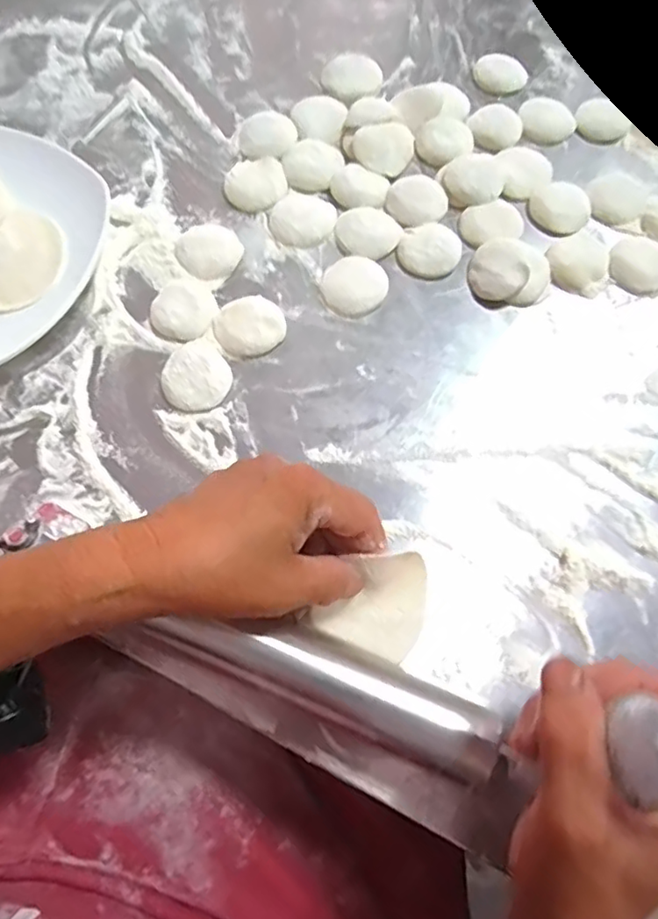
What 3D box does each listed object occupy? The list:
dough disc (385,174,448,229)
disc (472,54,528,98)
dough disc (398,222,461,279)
[{"bbox_3d":[0.058,-0.172,0.396,0.040,0.005,0.039,1,68,-2],"label":"dough disc"},{"bbox_3d":[0.130,-0.291,0.447,0.040,0.004,0.036,-26,72,-12],"label":"disc"},{"bbox_3d":[0.065,-0.134,0.380,0.039,0.005,0.036,1,68,-2],"label":"dough disc"}]

